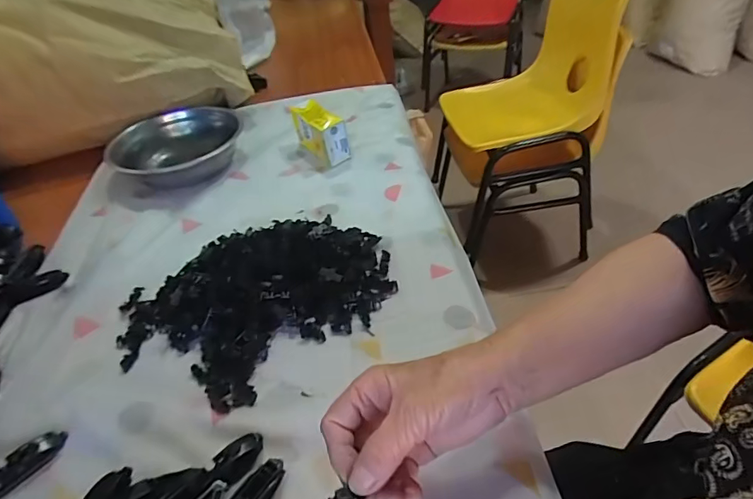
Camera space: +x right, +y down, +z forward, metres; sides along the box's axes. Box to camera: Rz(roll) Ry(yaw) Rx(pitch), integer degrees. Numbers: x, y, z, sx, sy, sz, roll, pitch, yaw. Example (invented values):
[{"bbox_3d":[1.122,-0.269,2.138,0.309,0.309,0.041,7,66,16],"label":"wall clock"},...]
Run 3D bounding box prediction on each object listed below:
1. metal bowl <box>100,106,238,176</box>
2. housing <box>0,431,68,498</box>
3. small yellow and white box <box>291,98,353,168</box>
[{"bbox_3d":[-0.317,-0.167,0.722,0.182,0.059,0.182,-5,41,4],"label":"metal bowl"},{"bbox_3d":[-0.301,0.182,0.375,0.023,0.018,0.083,25,50,31],"label":"housing"},{"bbox_3d":[-0.094,-0.193,0.727,0.049,0.072,0.114,-25,45,-21],"label":"small yellow and white box"}]

